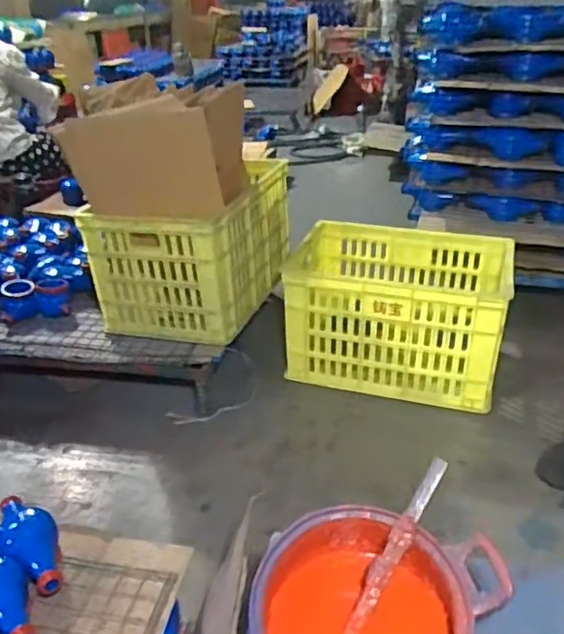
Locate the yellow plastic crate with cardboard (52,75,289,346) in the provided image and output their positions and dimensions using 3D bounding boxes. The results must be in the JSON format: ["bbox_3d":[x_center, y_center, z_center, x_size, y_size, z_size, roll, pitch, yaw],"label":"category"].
[{"bbox_3d":[-0.229,-0.298,1.492,0.382,0.514,0.449,4,29,10],"label":"yellow plastic crate with cardboard"}]

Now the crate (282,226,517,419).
[{"bbox_3d":[0.295,-0.014,1.555,0.502,0.312,0.373,9,30,17],"label":"crate"}]

